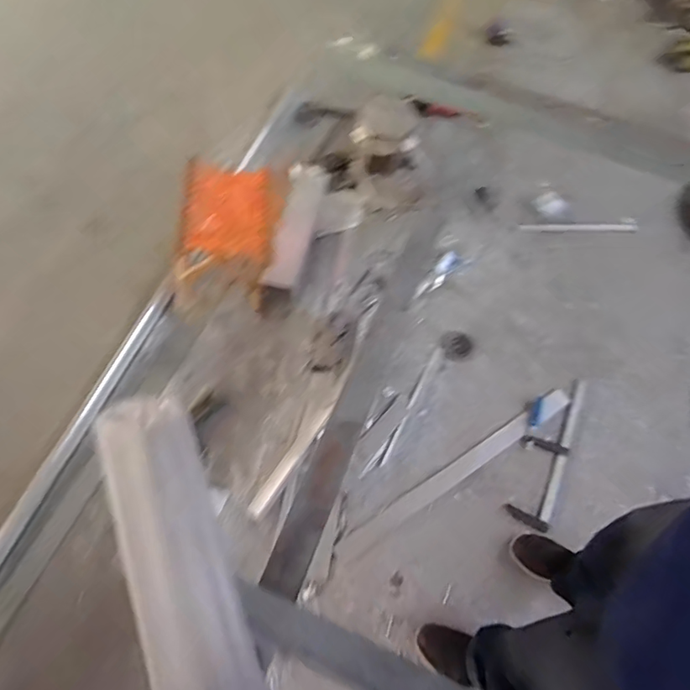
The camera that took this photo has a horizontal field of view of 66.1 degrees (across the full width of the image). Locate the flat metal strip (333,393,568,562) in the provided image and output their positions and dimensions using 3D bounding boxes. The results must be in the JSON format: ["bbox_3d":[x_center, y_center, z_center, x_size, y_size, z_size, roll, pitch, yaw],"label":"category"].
[{"bbox_3d":[0.328,0.332,1.449,0.762,0.016,0.055,-30,69,-16],"label":"flat metal strip"}]

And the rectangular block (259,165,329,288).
[{"bbox_3d":[-0.175,-0.416,1.890,0.135,0.048,0.431,22,103,7],"label":"rectangular block"}]

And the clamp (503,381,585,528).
[{"bbox_3d":[0.566,0.276,1.478,0.125,0.026,0.461,24,65,8],"label":"clamp"}]

